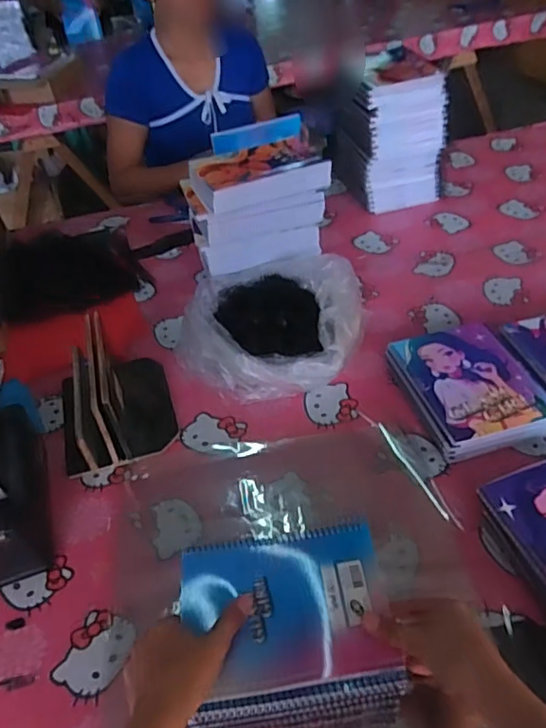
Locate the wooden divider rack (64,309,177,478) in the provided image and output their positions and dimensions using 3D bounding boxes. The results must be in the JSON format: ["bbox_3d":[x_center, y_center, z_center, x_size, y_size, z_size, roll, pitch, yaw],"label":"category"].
[{"bbox_3d":[-0.225,0.032,0.776,0.154,0.114,0.187,-16,44,-11],"label":"wooden divider rack"}]

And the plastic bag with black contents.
[{"bbox_3d":[-0.007,-0.058,0.867,0.279,0.101,0.241,3,44,9],"label":"plastic bag with black contents"}]

